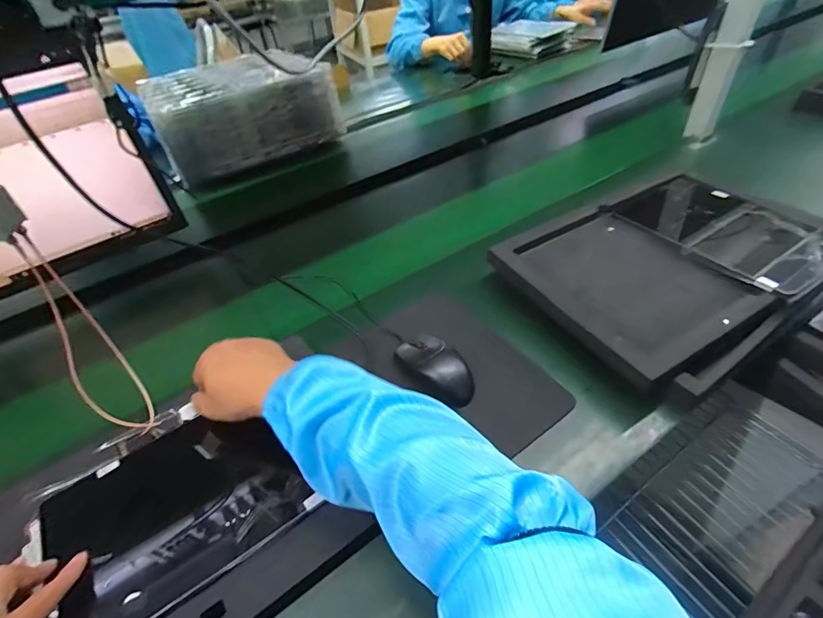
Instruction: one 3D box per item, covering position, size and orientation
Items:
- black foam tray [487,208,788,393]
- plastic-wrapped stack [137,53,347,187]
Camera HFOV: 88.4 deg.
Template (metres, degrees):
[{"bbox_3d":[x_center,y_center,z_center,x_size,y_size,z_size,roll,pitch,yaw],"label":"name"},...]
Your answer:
[{"bbox_3d":[0.287,-0.037,0.570,0.245,0.039,0.295,-25,48,-16],"label":"black foam tray"},{"bbox_3d":[-0.437,-0.524,1.097,0.417,0.150,0.389,-30,50,-21],"label":"plastic-wrapped stack"}]

